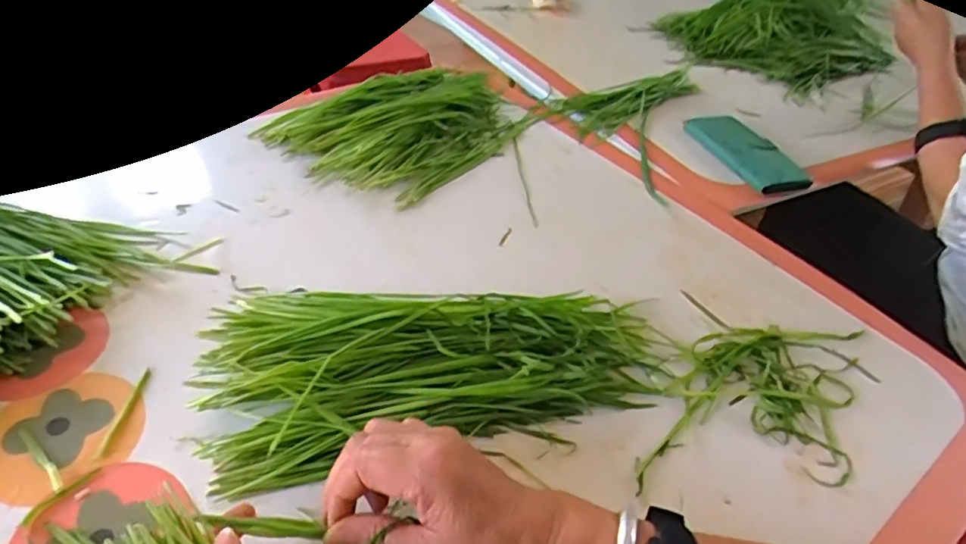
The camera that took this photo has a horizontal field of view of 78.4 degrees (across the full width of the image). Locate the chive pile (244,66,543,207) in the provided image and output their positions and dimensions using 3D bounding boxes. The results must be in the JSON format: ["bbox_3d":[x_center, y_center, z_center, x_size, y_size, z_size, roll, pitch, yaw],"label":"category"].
[{"bbox_3d":[-0.083,-0.195,0.733,0.224,0.027,0.312,30,46,24],"label":"chive pile"}]

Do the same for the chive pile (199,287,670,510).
[{"bbox_3d":[-0.024,0.059,0.448,0.350,0.041,0.152,-5,43,-14],"label":"chive pile"}]

